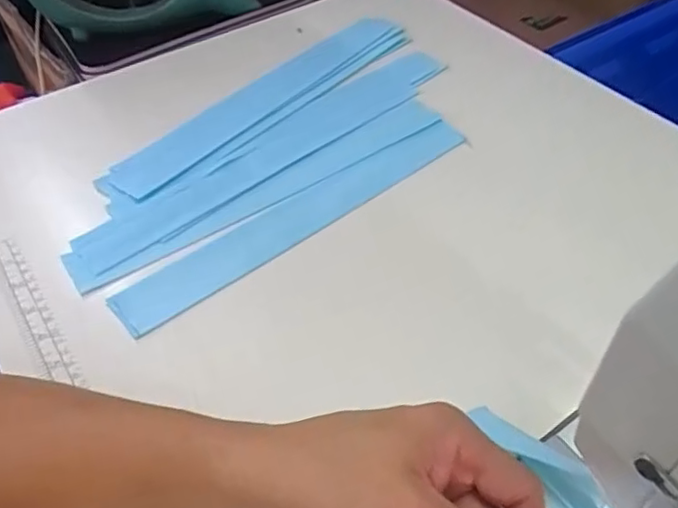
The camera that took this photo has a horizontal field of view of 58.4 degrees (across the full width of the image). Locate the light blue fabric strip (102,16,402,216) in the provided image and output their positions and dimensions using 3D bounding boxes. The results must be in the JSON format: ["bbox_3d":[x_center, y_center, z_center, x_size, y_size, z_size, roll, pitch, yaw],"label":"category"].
[{"bbox_3d":[-0.061,-0.137,0.542,0.065,0.008,0.338,31,55,27],"label":"light blue fabric strip"}]

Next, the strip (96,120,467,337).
[{"bbox_3d":[-0.023,-0.030,0.451,0.300,0.005,0.041,-32,54,-25],"label":"strip"}]

